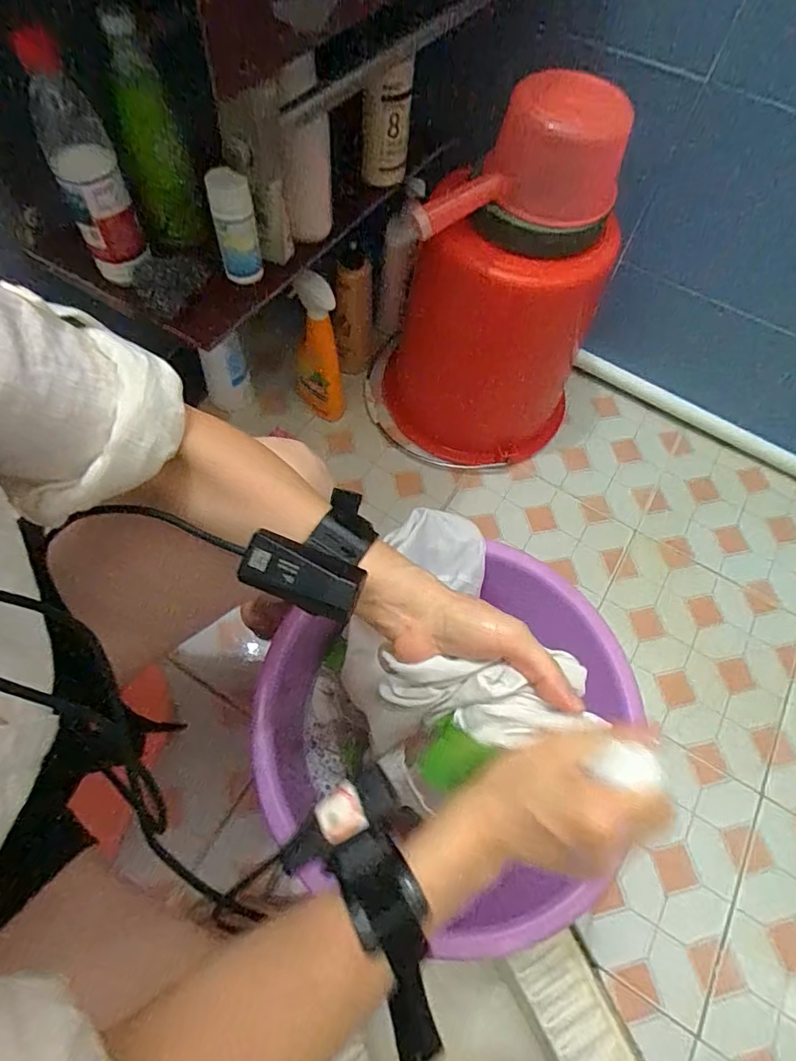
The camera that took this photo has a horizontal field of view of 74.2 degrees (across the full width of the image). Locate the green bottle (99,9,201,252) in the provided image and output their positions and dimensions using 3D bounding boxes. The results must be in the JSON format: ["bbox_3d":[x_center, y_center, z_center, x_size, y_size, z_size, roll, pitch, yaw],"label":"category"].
[{"bbox_3d":[-0.257,-0.400,0.561,0.061,0.202,0.055,-24,66,-15],"label":"green bottle"}]

